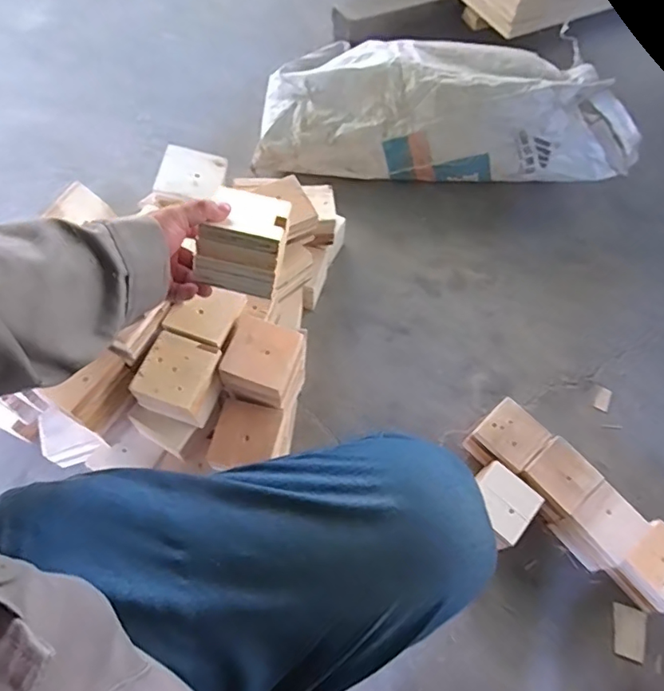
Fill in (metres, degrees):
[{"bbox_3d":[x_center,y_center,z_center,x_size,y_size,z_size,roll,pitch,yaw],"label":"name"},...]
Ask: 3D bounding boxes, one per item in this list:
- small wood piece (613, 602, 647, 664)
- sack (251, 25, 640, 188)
[{"bbox_3d":[0.450,0.433,0.773,0.043,0.010,0.074,19,62,6],"label":"small wood piece"},{"bbox_3d":[0.259,-0.562,1.200,0.821,0.159,0.384,3,62,-2],"label":"sack"}]

